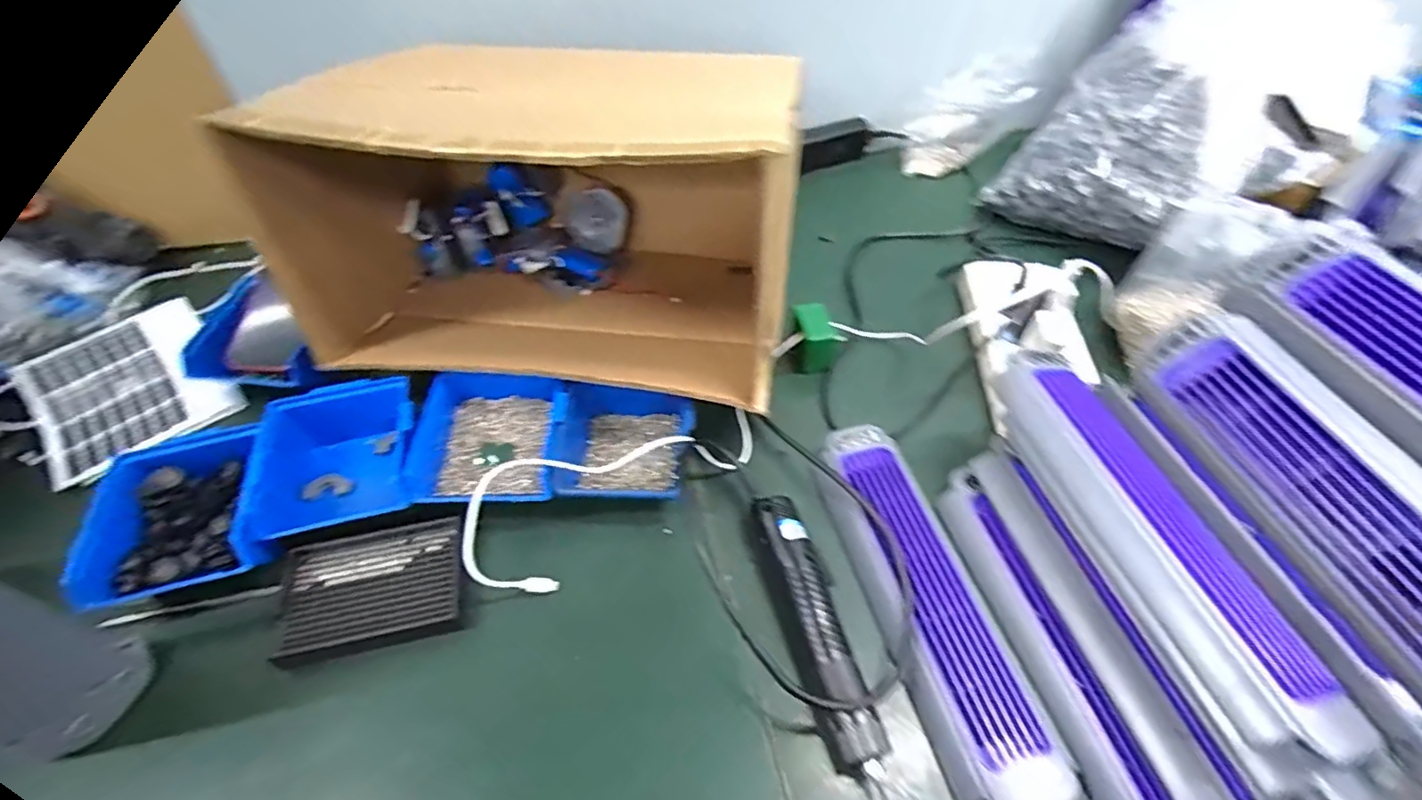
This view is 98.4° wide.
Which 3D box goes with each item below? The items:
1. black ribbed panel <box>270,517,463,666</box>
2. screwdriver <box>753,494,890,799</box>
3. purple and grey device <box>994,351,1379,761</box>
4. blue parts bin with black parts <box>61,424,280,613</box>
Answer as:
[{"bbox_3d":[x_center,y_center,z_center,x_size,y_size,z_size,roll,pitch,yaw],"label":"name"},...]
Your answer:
[{"bbox_3d":[-0.270,0.151,0.490,0.139,0.028,0.088,-10,52,-7],"label":"black ribbed panel"},{"bbox_3d":[0.080,0.178,0.451,0.040,0.036,0.232,-12,52,-8],"label":"screwdriver"},{"bbox_3d":[0.294,0.087,0.422,0.062,0.049,0.288,-11,52,-8],"label":"purple and grey device"},{"bbox_3d":[-0.431,0.096,0.508,0.123,0.052,0.138,-17,53,-12],"label":"blue parts bin with black parts"}]

